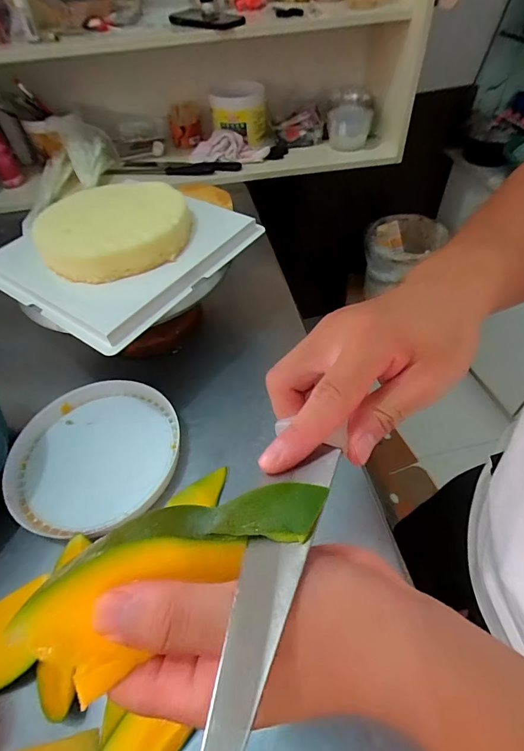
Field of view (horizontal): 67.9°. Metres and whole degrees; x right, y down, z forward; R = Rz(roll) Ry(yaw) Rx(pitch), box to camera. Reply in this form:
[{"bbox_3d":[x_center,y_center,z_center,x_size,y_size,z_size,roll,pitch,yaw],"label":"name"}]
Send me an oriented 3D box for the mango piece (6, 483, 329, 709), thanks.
[{"bbox_3d":[-0.031,0.070,0.143,0.115,0.021,0.041,-26,53,-5],"label":"mango piece"}]

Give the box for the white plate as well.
[{"bbox_3d":[-0.208,0.095,0.481,0.199,0.023,0.194,-5,50,1],"label":"white plate"}]

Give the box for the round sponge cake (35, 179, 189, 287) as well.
[{"bbox_3d":[-0.194,-0.194,0.507,0.180,0.041,0.172,-2,50,3],"label":"round sponge cake"}]

